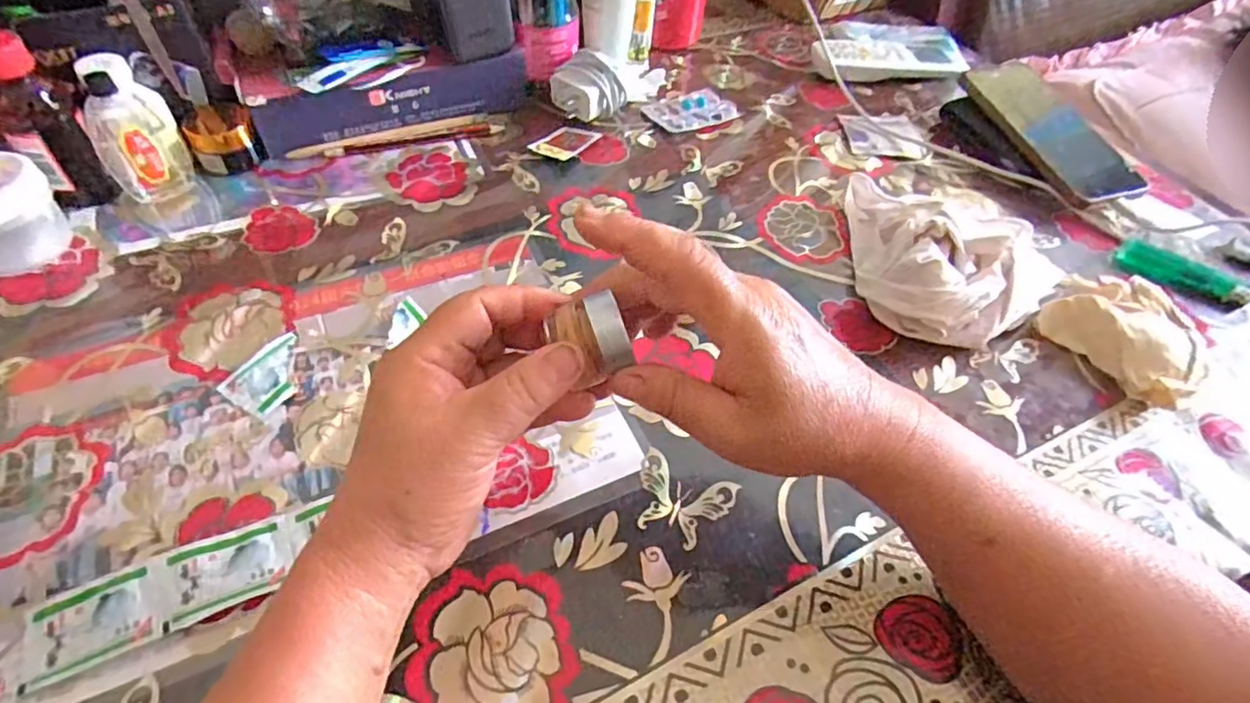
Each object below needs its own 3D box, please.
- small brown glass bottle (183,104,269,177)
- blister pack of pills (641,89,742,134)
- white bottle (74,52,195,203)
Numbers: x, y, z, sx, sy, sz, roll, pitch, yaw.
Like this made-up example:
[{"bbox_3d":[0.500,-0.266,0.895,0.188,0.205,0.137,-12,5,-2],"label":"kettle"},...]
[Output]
[{"bbox_3d":[-0.300,-0.159,0.463,0.045,0.033,0.045,-23,58,-21],"label":"small brown glass bottle"},{"bbox_3d":[0.060,-0.218,0.559,0.086,0.004,0.051,-21,57,-20],"label":"blister pack of pills"},{"bbox_3d":[-0.330,-0.147,0.415,0.048,0.086,0.038,-33,62,-26],"label":"white bottle"}]

